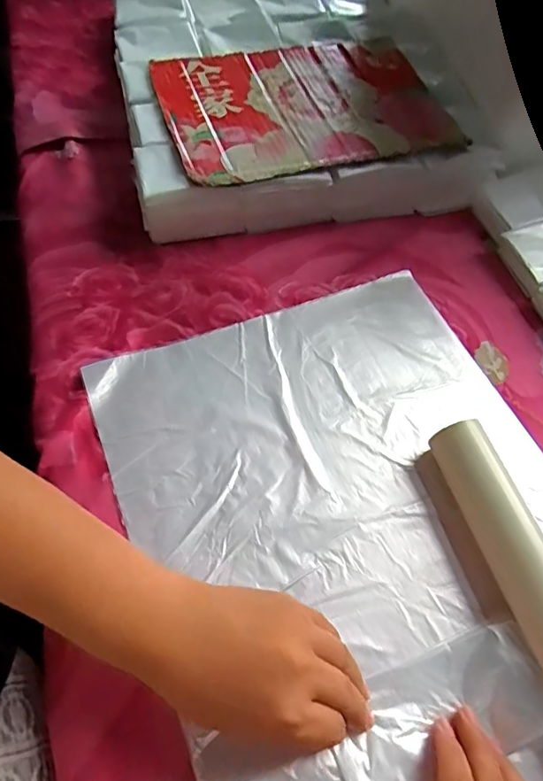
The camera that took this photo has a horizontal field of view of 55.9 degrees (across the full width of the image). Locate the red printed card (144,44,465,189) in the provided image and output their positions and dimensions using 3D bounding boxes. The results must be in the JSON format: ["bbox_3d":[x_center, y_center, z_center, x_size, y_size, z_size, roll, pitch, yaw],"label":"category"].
[{"bbox_3d":[0.032,-0.280,0.501,0.268,0.009,0.185,-17,66,-16],"label":"red printed card"}]

